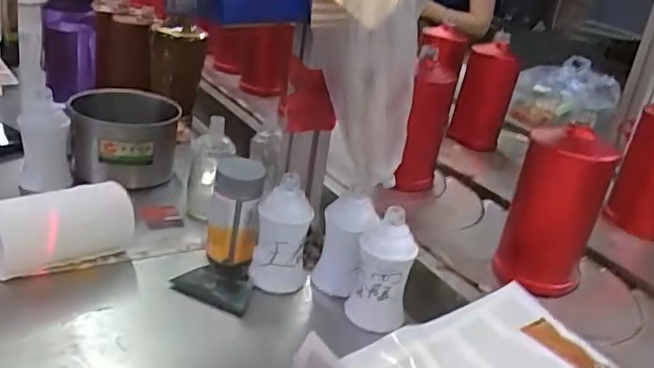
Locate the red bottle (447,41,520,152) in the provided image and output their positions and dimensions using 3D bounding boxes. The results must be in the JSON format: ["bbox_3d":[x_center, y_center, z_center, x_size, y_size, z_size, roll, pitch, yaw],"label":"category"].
[{"bbox_3d":[0.269,-0.148,1.014,0.087,0.166,0.076,18,28,19],"label":"red bottle"}]

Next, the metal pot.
[{"bbox_3d":[-0.270,-0.057,0.791,0.135,0.098,0.129,-3,28,-22],"label":"metal pot"}]

